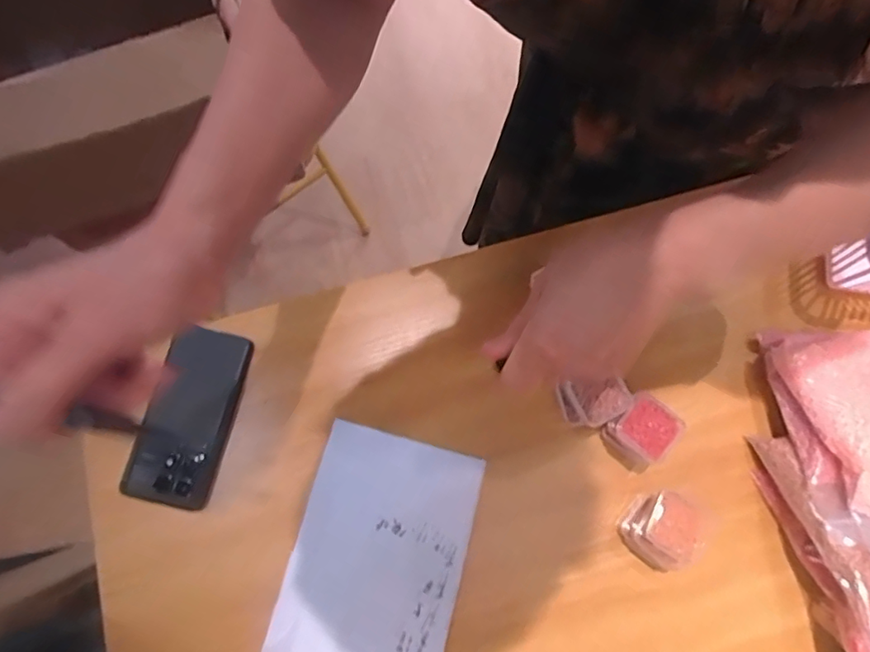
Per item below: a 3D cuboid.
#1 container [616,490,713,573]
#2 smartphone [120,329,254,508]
[{"bbox_3d":[0.192,0.173,0.428,0.049,0.057,0.054,36,78,10],"label":"container"},{"bbox_3d":[-0.226,0.082,0.473,0.072,0.018,0.158,12,75,4],"label":"smartphone"}]

